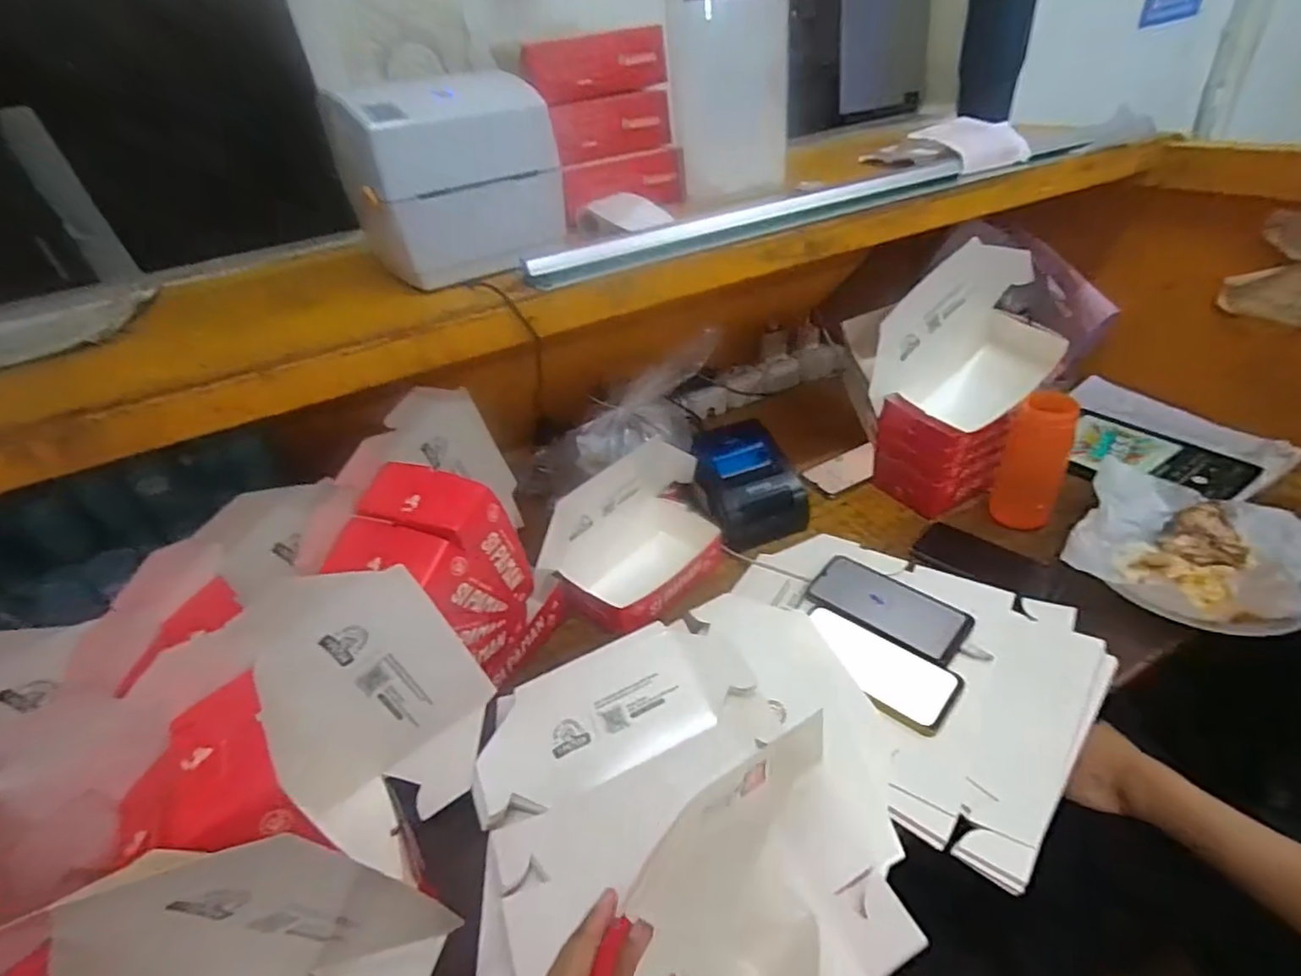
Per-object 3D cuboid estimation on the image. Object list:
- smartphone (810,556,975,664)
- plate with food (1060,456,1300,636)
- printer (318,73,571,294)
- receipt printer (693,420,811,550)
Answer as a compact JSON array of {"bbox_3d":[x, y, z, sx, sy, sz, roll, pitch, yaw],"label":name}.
[{"bbox_3d":[0.273,0.135,0.708,0.172,0.014,0.081,24,47,36],"label":"smartphone"},{"bbox_3d":[0.602,0.076,0.689,0.213,0.065,0.233,-5,36,4],"label":"plate with food"},{"bbox_3d":[-0.212,-0.325,0.636,0.165,0.155,0.182,-29,41,-26],"label":"printer"},{"bbox_3d":[0.129,-0.014,0.899,0.147,0.112,0.189,-15,37,-9],"label":"receipt printer"}]

